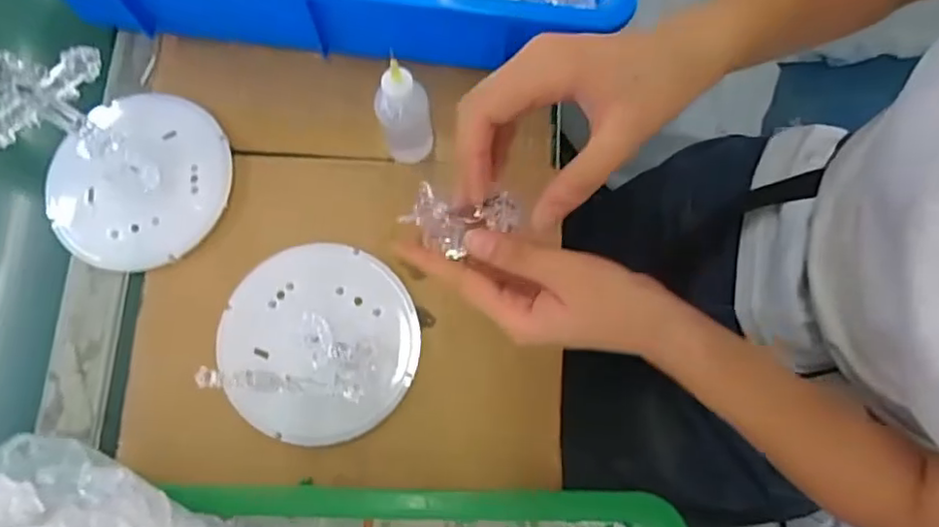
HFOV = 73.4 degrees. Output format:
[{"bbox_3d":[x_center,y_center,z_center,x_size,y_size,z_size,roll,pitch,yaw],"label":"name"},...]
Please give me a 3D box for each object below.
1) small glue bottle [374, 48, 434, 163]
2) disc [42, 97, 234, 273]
[{"bbox_3d":[-0.043,-0.095,0.413,0.029,0.094,0.025,-27,77,-7],"label":"small glue bottle"},{"bbox_3d":[-0.231,-0.059,0.440,0.120,0.010,0.126,0,76,0],"label":"disc"}]

